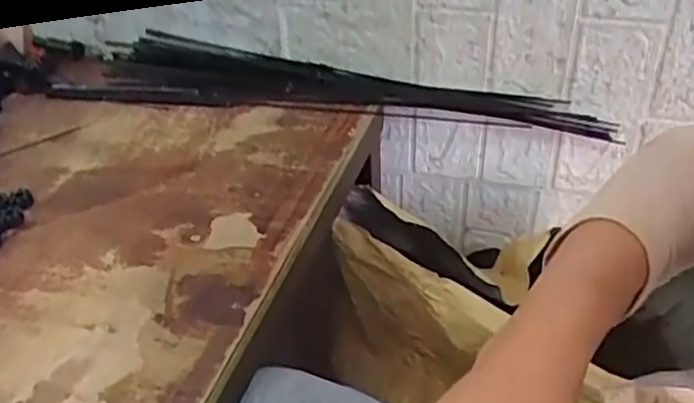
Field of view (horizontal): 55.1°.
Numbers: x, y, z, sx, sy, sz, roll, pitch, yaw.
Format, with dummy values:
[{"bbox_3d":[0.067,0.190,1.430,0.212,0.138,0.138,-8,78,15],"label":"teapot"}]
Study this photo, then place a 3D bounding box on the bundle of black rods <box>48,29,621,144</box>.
[{"bbox_3d":[-0.020,-0.120,0.706,0.568,0.058,0.101,5,36,10],"label":"bundle of black rods"}]

